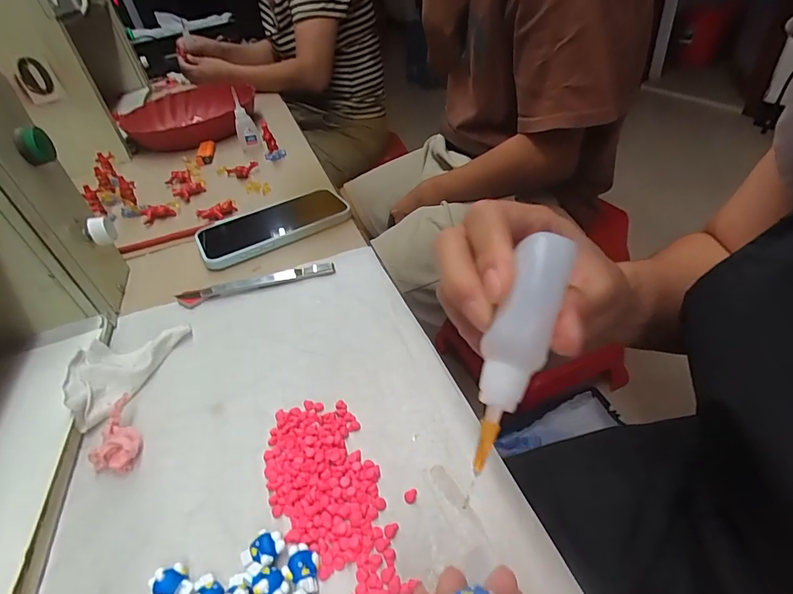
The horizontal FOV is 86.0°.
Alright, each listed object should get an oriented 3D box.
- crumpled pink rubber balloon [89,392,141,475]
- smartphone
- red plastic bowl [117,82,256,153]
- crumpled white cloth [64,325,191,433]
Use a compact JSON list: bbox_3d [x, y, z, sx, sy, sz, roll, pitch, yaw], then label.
[{"bbox_3d":[-0.177,0.087,0.279,0.026,0.015,0.048,-4,39,4],"label":"crumpled pink rubber balloon"},{"bbox_3d":[-0.137,-0.082,0.479,0.162,0.017,0.092,-21,41,-17],"label":"smartphone"},{"bbox_3d":[-0.382,-0.321,0.780,0.228,0.063,0.231,-13,39,-8],"label":"red plastic bowl"},{"bbox_3d":[-0.212,0.048,0.325,0.051,0.026,0.098,12,42,22],"label":"crumpled white cloth"}]

